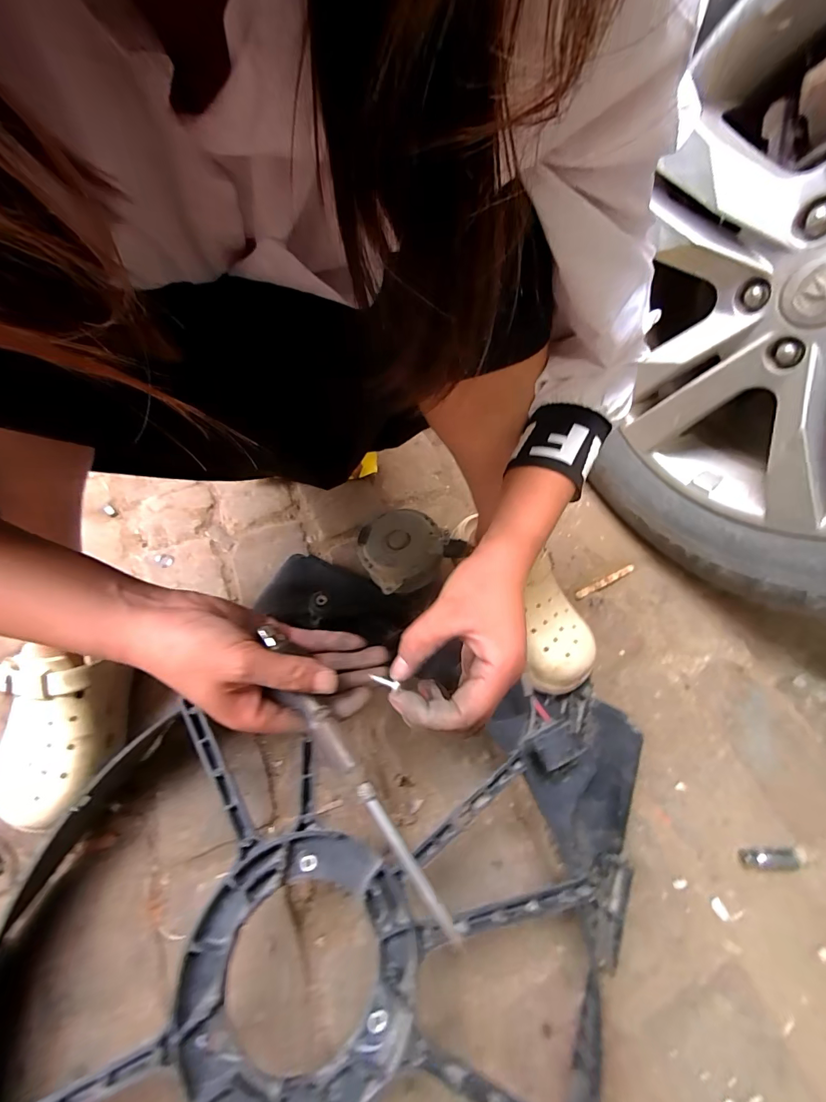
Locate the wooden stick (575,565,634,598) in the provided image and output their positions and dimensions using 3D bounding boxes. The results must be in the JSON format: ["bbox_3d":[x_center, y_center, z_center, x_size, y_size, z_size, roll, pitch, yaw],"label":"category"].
[{"bbox_3d":[0.284,0.043,0.607,0.110,0.004,0.012,-23,64,-17],"label":"wooden stick"}]

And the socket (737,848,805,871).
[{"bbox_3d":[0.384,0.326,0.437,0.067,0.016,0.019,2,59,-3],"label":"socket"}]

